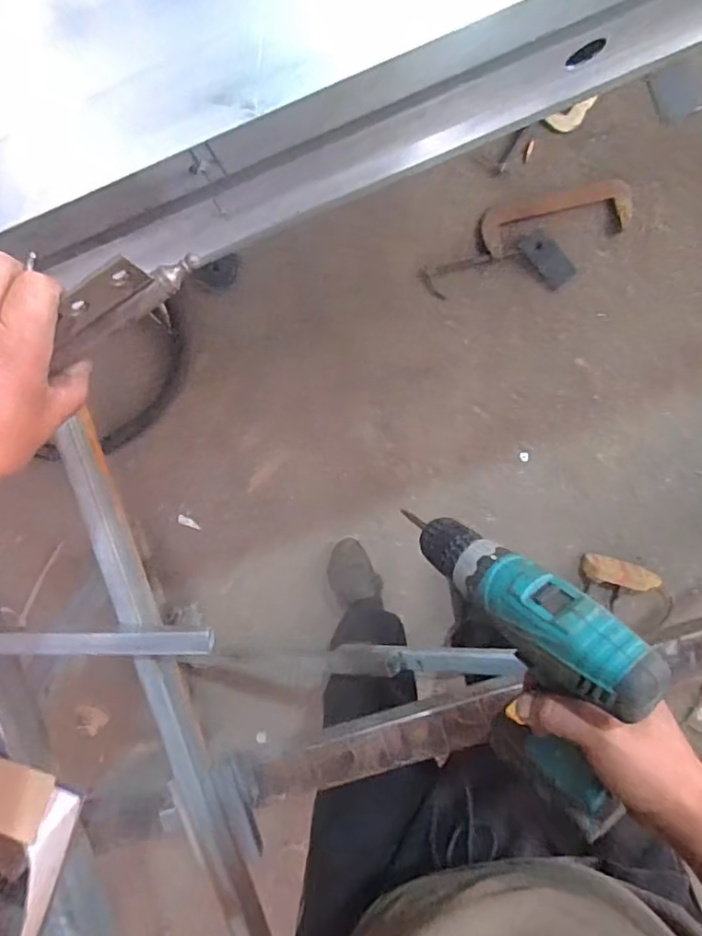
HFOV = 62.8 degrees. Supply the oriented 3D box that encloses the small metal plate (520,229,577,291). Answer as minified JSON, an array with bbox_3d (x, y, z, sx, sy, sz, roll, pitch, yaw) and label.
[{"bbox_3d":[0.429,-0.458,1.256,0.066,0.007,0.131,-38,86,11],"label":"small metal plate"}]

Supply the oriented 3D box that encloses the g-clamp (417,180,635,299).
[{"bbox_3d":[0.371,-0.514,1.249,0.460,0.028,0.135,-19,94,4],"label":"g-clamp"}]

